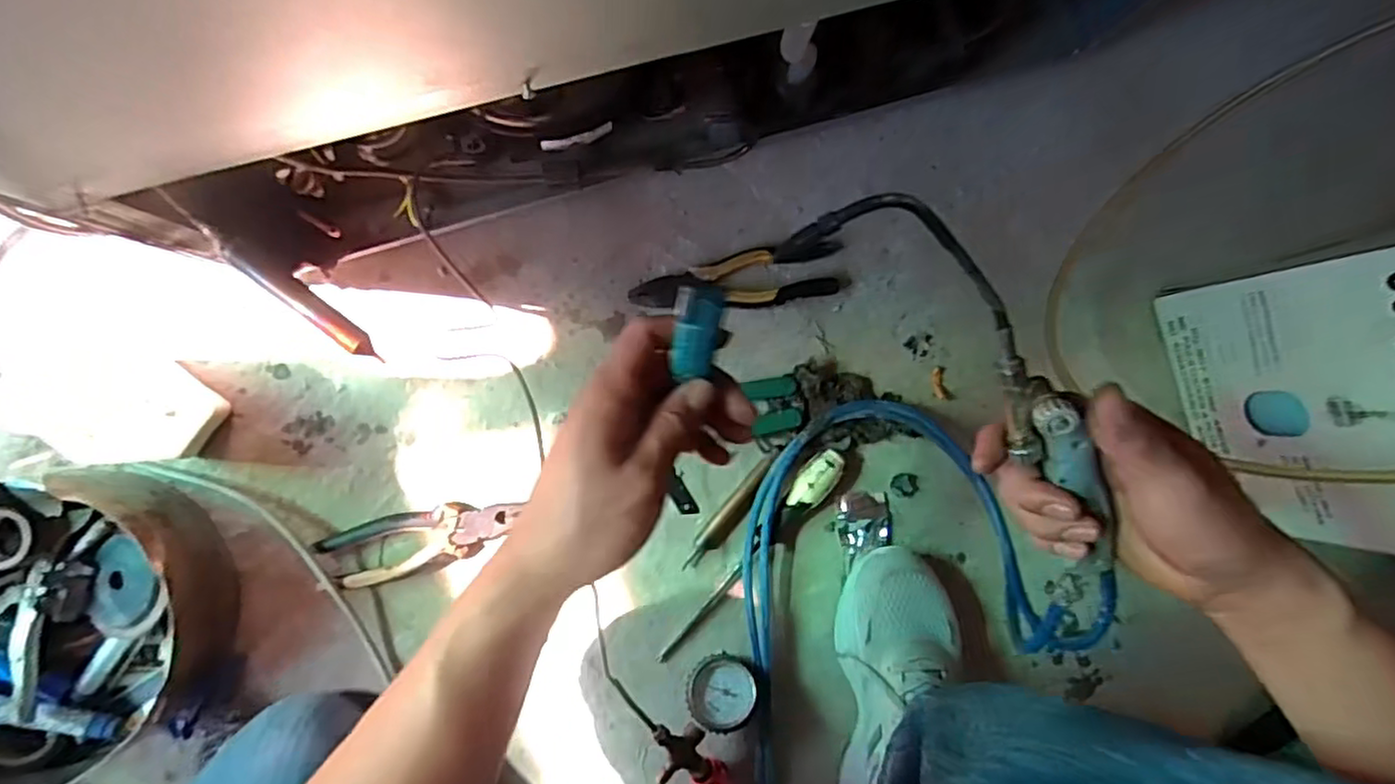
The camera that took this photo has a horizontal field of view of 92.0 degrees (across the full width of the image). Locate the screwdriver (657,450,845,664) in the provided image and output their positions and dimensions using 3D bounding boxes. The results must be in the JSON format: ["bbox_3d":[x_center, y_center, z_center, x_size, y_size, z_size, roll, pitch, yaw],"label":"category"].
[{"bbox_3d":[0.050,0.156,0.636,0.029,0.029,0.255,40,86,-4],"label":"screwdriver"}]

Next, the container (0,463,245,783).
[{"bbox_3d":[-0.518,0.182,0.539,0.243,0.098,0.240,0,90,-5],"label":"container"}]

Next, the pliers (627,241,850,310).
[{"bbox_3d":[0.040,-0.108,0.644,0.204,0.030,0.057,-7,90,-5],"label":"pliers"}]

